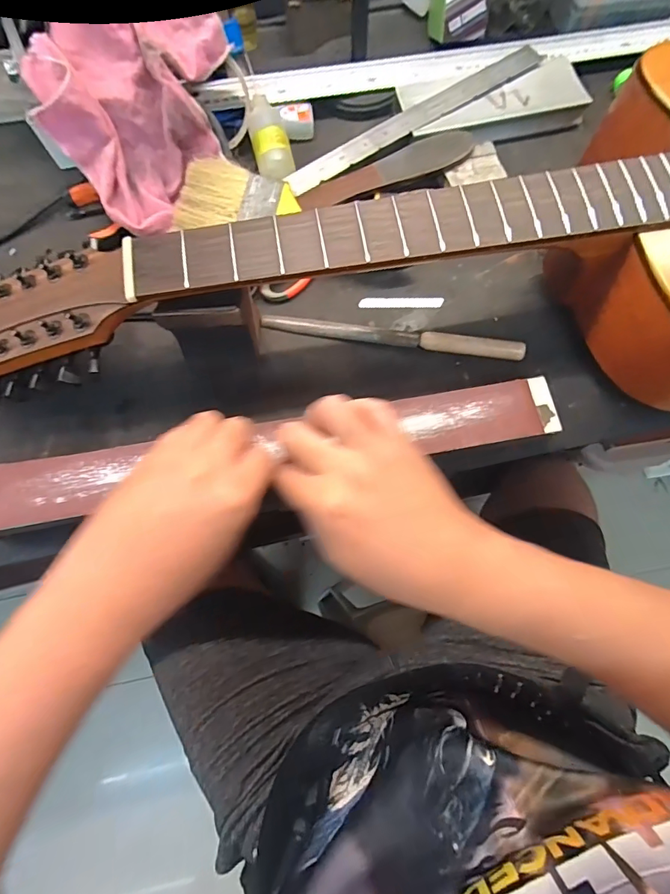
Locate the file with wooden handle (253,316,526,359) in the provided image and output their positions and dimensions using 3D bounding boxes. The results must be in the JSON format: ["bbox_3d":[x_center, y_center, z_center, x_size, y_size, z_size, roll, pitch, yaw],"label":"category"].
[{"bbox_3d":[0.052,-0.102,0.397,0.238,0.015,0.015,8,74,2],"label":"file with wooden handle"}]

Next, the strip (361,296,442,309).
[{"bbox_3d":[0.064,-0.139,0.411,0.079,0.004,0.011,-1,74,-1],"label":"strip"}]

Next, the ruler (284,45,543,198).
[{"bbox_3d":[0.083,-0.339,0.442,0.308,0.005,0.034,-34,71,-7],"label":"ruler"}]

